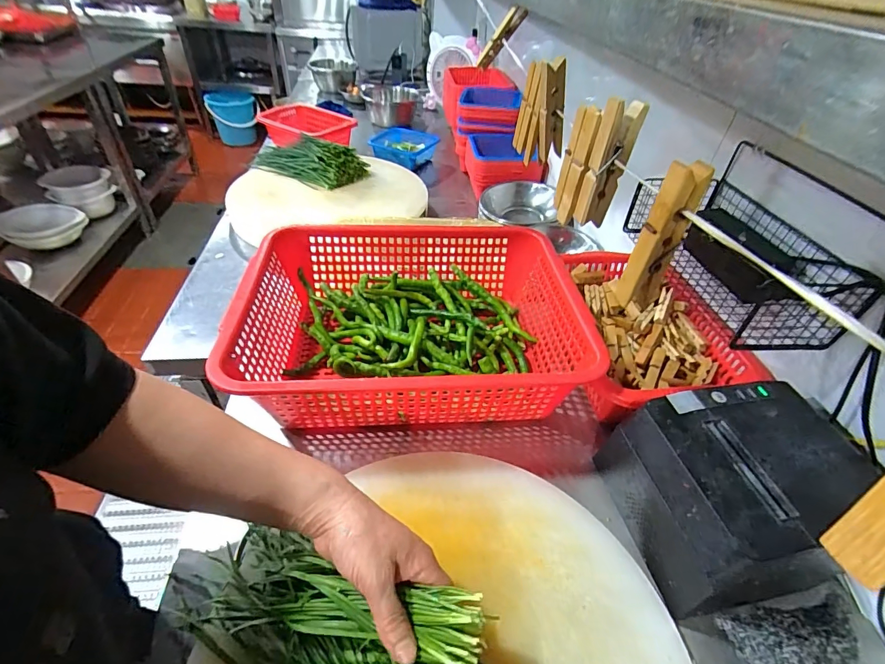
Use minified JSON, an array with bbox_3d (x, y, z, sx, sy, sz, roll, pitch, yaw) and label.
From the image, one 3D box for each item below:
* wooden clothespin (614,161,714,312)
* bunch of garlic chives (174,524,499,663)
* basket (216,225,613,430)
[{"bbox_3d":[0.087,-0.036,0.167,0.014,0.057,0.016,36,51,28],"label":"wooden clothespin"},{"bbox_3d":[-0.103,0.223,0.300,0.259,0.051,0.110,5,43,23],"label":"bunch of garlic chives"},{"bbox_3d":[-0.035,-0.014,0.522,0.382,0.115,0.294,-3,44,-4],"label":"basket"}]

